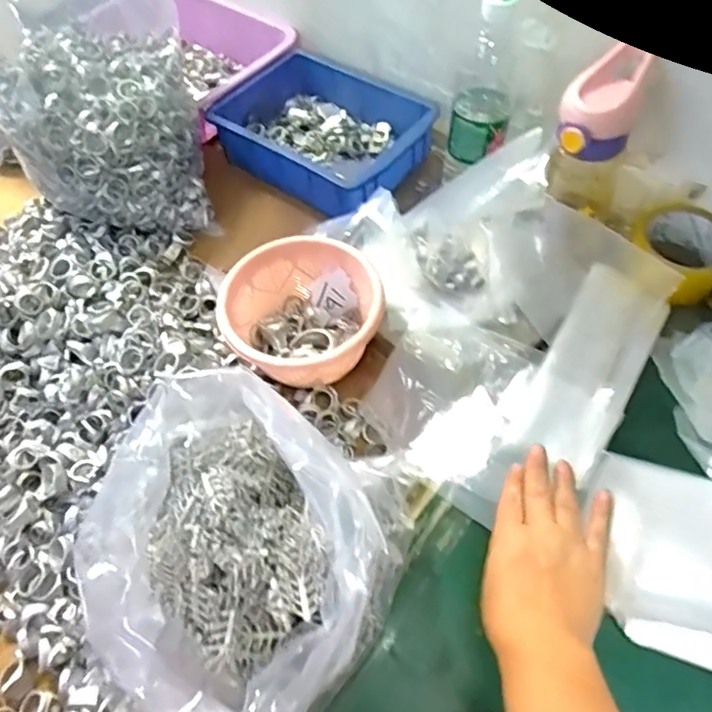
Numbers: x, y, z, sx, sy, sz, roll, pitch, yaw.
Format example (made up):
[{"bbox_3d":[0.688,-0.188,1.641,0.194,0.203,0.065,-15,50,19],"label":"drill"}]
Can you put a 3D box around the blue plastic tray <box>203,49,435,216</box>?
[{"bbox_3d":[-0.039,-0.287,0.738,0.244,0.066,0.203,32,64,21],"label":"blue plastic tray"}]

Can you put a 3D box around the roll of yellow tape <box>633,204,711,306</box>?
[{"bbox_3d":[0.330,-0.104,0.591,0.093,0.048,0.100,-1,57,2],"label":"roll of yellow tape"}]

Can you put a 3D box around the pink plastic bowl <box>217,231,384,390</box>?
[{"bbox_3d":[-0.049,-0.037,0.561,0.146,0.079,0.141,-34,62,-18],"label":"pink plastic bowl"}]

